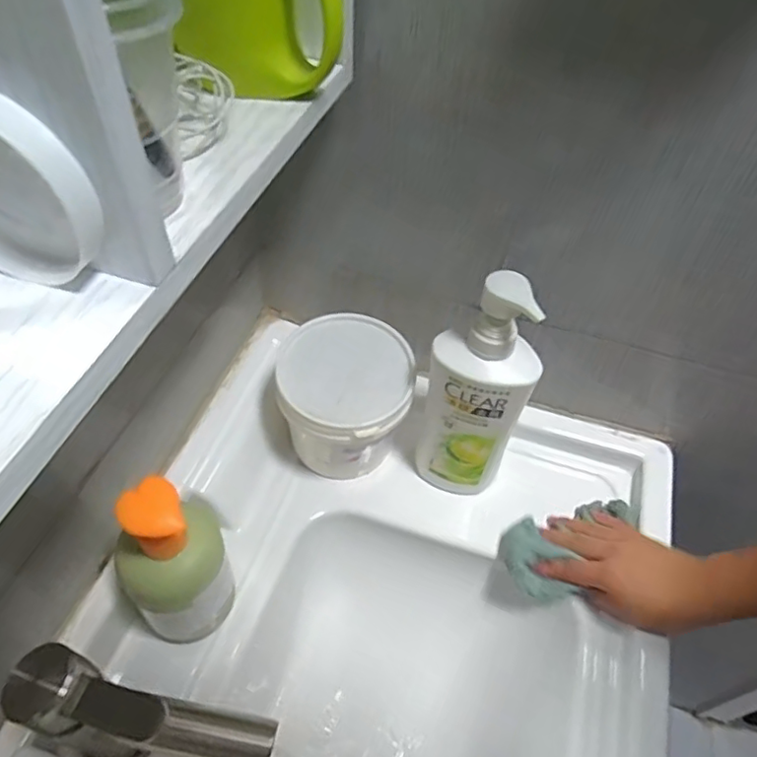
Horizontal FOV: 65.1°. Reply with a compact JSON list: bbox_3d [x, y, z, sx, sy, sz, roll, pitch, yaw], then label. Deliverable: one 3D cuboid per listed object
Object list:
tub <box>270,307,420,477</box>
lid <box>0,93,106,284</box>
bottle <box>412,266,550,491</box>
[{"bbox_3d":[-0.030,0.029,0.582,0.118,0.132,0.120,2,51,-2],"label":"tub"},{"bbox_3d":[-0.149,-0.076,0.230,0.083,0.082,0.019,19,52,12],"label":"lid"},{"bbox_3d":[0.083,0.025,0.518,0.085,0.265,0.050,12,51,7],"label":"bottle"}]

